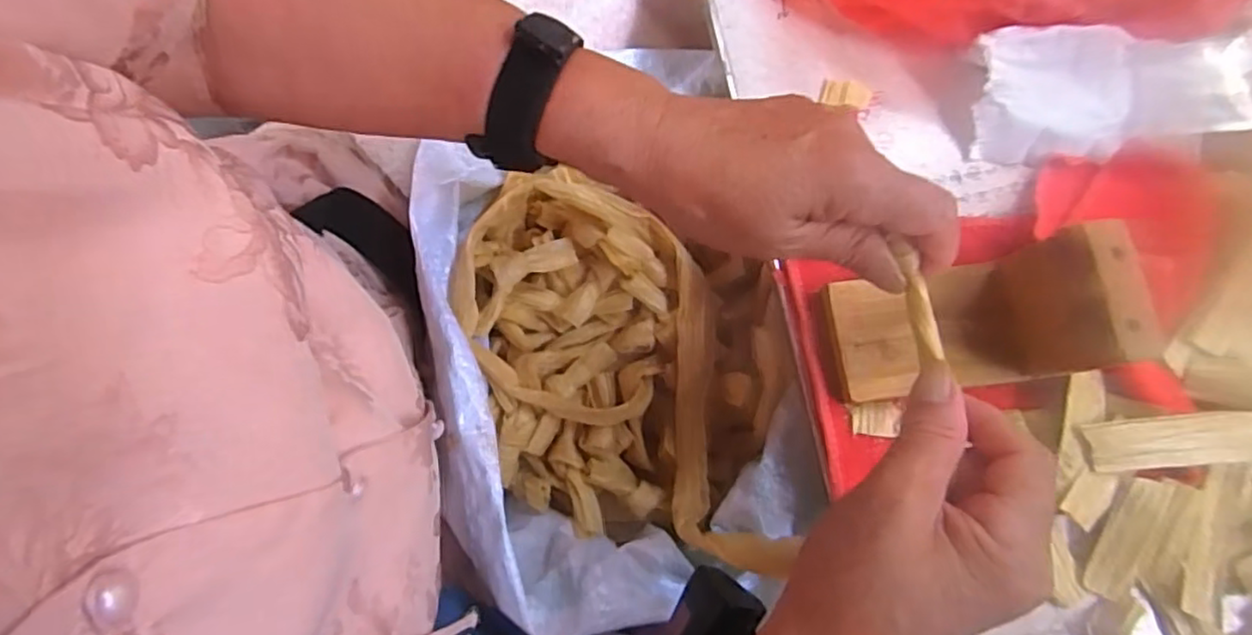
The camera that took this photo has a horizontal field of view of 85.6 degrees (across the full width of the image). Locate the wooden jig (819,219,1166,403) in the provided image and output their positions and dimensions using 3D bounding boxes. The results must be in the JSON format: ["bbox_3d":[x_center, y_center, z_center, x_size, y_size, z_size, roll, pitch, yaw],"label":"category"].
[{"bbox_3d":[0.155,0.000,0.302,0.108,0.068,0.061,-8,80,-2],"label":"wooden jig"}]

